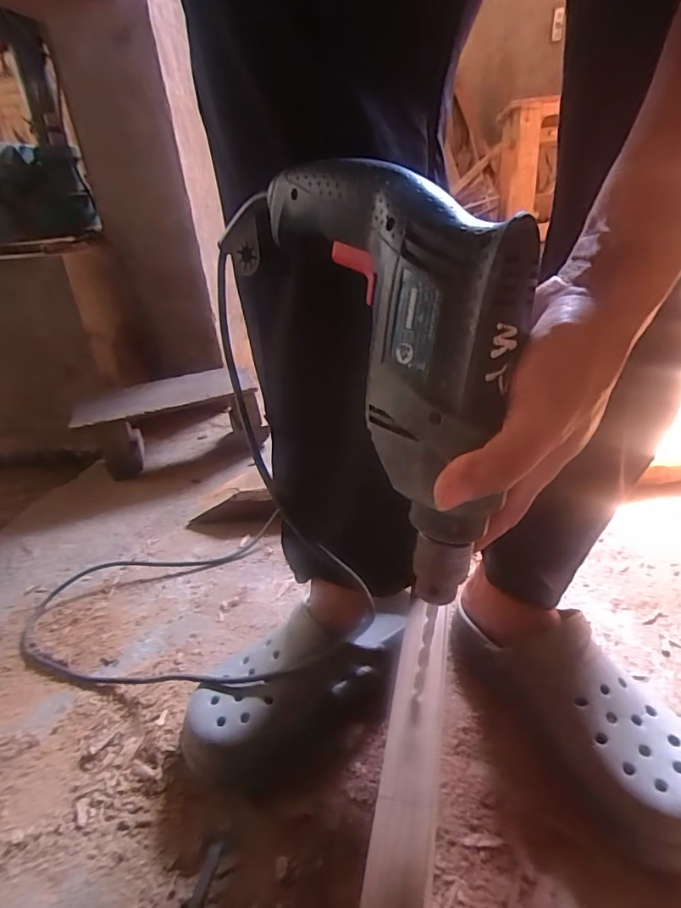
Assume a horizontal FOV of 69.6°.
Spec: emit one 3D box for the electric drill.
[{"bbox_3d":[0.031,-0.047,0.291,0.063,0.216,0.155,-15,29,-18],"label":"electric drill"}]

